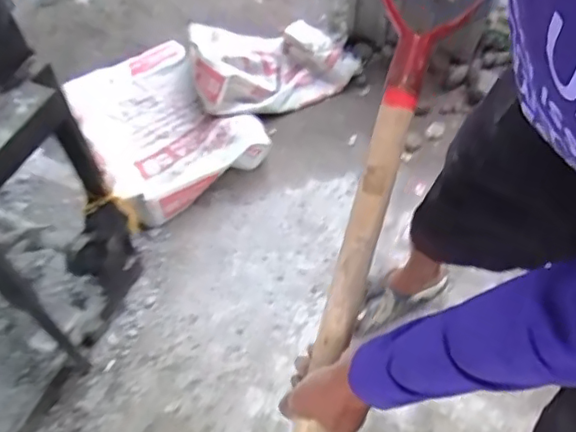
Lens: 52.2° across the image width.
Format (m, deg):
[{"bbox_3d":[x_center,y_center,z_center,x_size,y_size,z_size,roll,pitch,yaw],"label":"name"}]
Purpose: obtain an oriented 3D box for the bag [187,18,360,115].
[{"bbox_3d":[-0.053,-0.471,1.721,0.450,0.149,0.320,-19,57,-8],"label":"bag"}]

